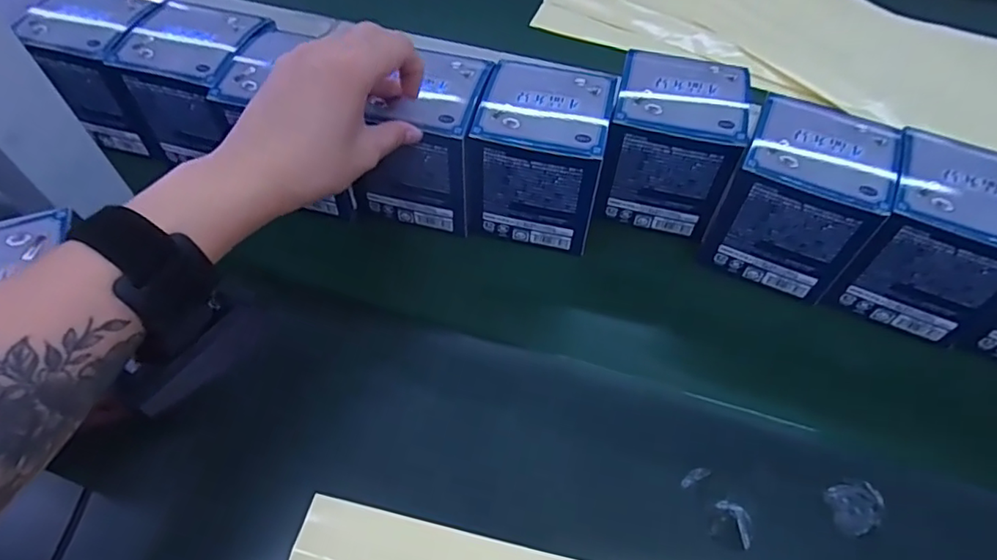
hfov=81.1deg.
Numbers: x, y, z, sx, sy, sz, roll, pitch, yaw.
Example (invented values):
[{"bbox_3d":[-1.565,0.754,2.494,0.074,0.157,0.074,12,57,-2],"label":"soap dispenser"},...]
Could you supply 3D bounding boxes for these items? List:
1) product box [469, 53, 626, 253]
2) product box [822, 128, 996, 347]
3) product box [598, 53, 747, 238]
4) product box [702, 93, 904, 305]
[{"bbox_3d":[0.029,-0.082,0.392,0.080,0.089,0.080,12,56,9],"label":"product box"},{"bbox_3d":[0.264,-0.026,0.353,0.080,0.084,0.075,21,58,14],"label":"product box"},{"bbox_3d":[0.117,-0.091,0.398,0.078,0.089,0.071,13,56,10],"label":"product box"},{"bbox_3d":[0.191,-0.052,0.366,0.087,0.098,0.073,20,57,14],"label":"product box"}]

